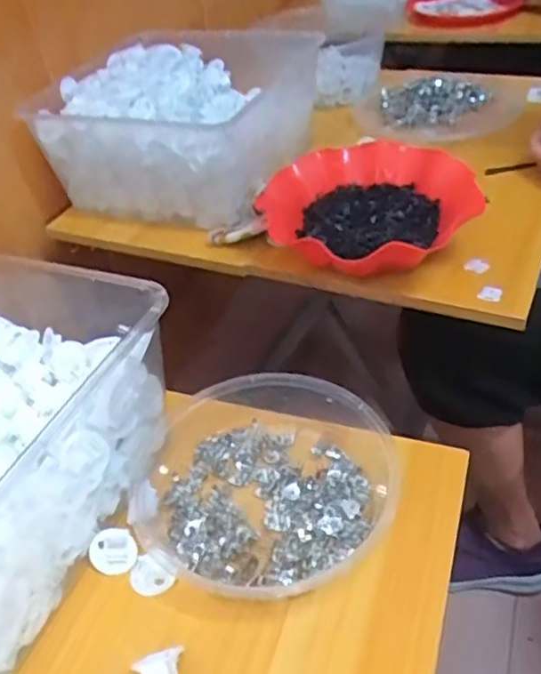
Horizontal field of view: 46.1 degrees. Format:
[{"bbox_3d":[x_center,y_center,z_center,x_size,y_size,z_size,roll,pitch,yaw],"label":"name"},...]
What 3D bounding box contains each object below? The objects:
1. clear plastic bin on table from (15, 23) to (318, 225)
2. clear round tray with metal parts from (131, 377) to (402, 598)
[{"bbox_3d":[-0.106,-0.280,0.833,0.295,0.138,0.276,13,46,22],"label":"clear plastic bin on table"},{"bbox_3d":[-0.005,0.104,0.468,0.184,0.045,0.183,-4,42,4],"label":"clear round tray with metal parts"}]

